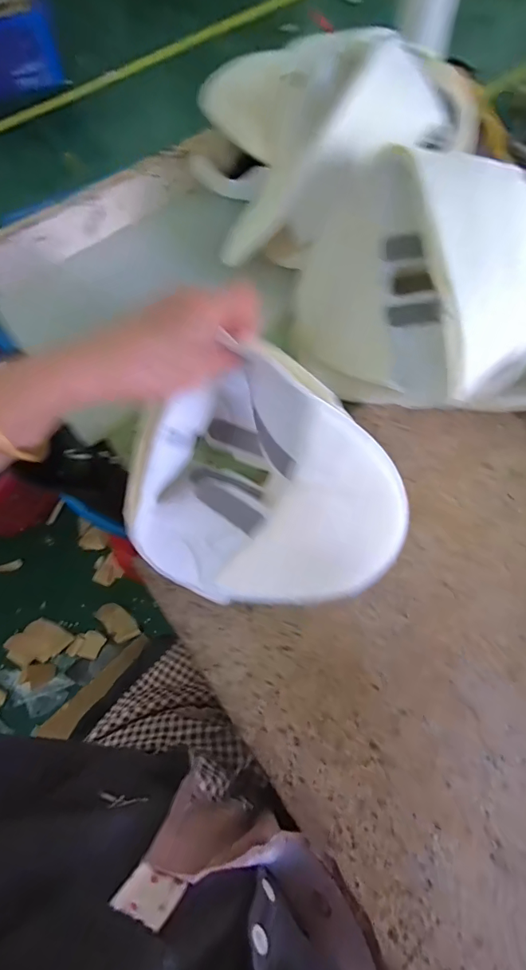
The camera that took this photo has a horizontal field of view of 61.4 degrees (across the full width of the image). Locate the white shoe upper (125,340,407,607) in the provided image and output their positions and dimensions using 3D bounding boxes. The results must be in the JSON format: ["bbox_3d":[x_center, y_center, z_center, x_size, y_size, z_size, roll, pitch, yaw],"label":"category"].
[{"bbox_3d":[-0.003,0.012,0.323,0.193,0.124,0.151,35,73,15],"label":"white shoe upper"}]

